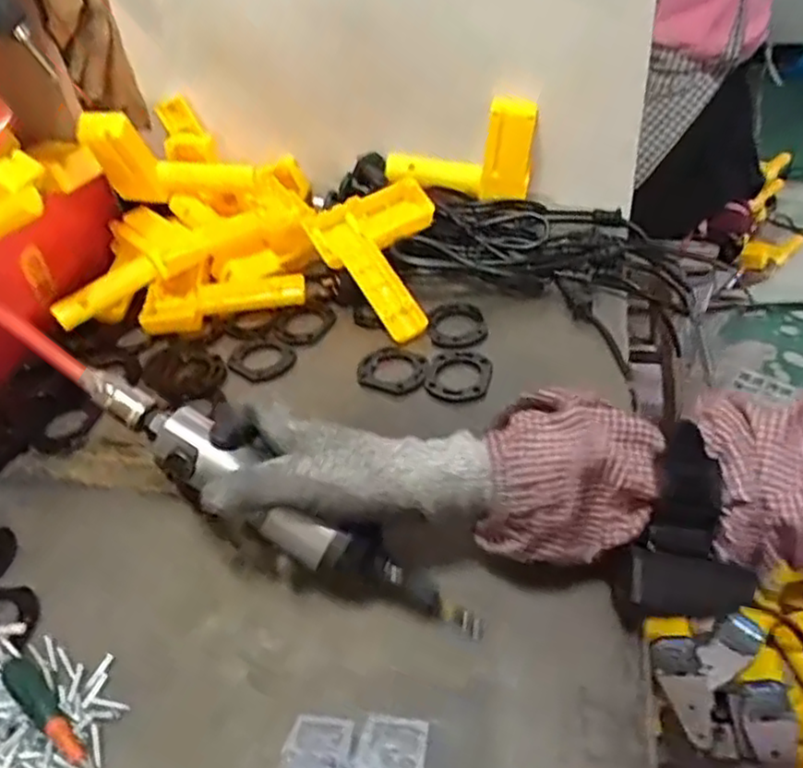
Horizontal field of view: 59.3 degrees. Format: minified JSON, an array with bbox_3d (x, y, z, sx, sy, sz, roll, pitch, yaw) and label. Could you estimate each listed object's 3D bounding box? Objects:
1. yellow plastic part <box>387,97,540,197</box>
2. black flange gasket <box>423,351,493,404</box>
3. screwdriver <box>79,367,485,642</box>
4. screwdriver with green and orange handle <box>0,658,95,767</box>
[{"bbox_3d":[0.059,-0.245,0.714,0.148,0.097,0.053,10,43,18],"label":"yellow plastic part"},{"bbox_3d":[0.044,-0.007,0.560,0.052,0.006,0.055,-3,41,3],"label":"black flange gasket"},{"bbox_3d":[-0.072,0.065,0.399,0.267,0.032,0.031,32,50,8],"label":"screwdriver"},{"bbox_3d":[-0.161,0.186,0.351,0.134,0.021,0.015,28,51,33],"label":"screwdriver with green and orange handle"}]

